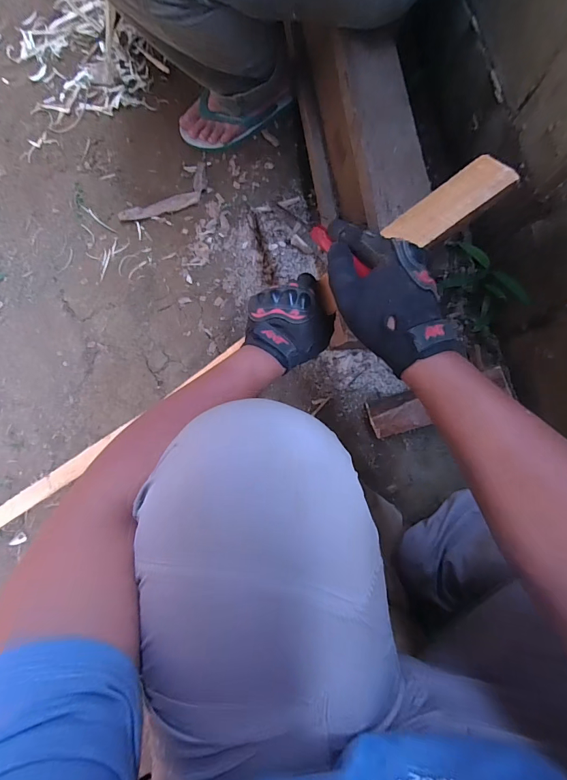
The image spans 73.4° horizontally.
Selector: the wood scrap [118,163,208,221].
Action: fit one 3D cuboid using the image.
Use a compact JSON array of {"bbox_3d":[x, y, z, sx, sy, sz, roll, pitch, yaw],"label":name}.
[{"bbox_3d":[-0.237,-0.391,0.789,0.201,0.015,0.063,-35,84,-5],"label":"wood scrap"}]

